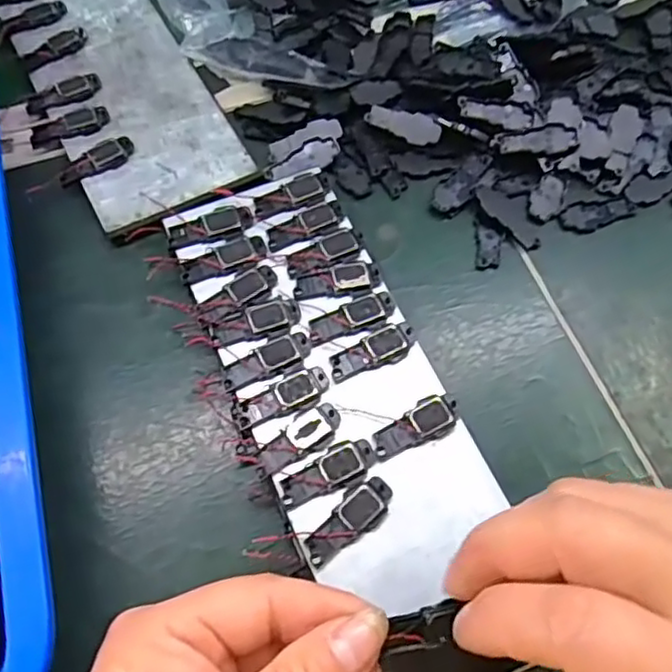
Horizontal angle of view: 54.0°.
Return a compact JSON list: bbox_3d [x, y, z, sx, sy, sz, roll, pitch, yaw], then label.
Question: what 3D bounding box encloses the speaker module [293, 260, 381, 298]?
[{"bbox_3d":[0.001,-0.025,0.290,0.038,0.004,0.016,-10,66,-7],"label":"speaker module"}]

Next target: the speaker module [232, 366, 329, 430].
[{"bbox_3d":[-0.022,0.026,0.268,0.040,0.008,0.014,-24,69,-13],"label":"speaker module"}]

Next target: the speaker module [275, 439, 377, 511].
[{"bbox_3d":[-0.004,0.053,0.255,0.039,0.004,0.016,-21,68,-11],"label":"speaker module"}]

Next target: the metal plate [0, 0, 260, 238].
[{"bbox_3d":[-0.118,-0.140,0.352,0.079,0.004,0.191,-26,69,-13],"label":"metal plate"}]

